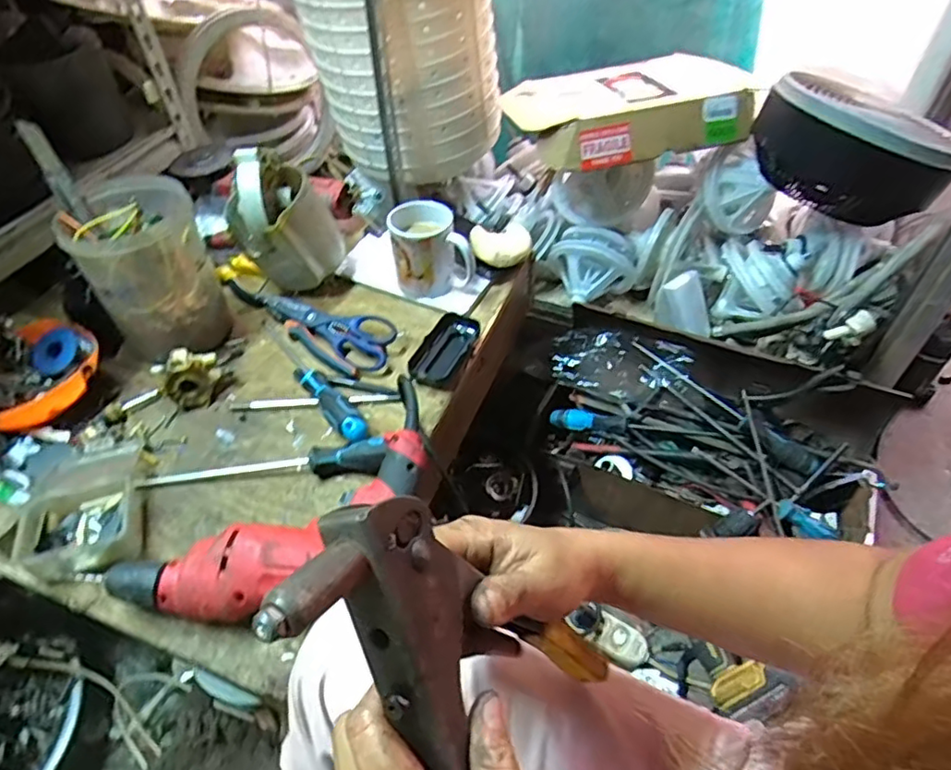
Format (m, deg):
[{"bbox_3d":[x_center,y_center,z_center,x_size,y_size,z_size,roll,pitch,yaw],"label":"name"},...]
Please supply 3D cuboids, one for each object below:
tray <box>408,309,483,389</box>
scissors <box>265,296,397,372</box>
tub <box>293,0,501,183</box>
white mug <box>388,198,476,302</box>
[{"bbox_3d":[-0.037,-0.042,0.729,0.060,0.025,0.112,13,49,13],"label":"tray"},{"bbox_3d":[-0.179,-0.076,0.762,0.187,0.030,0.066,26,53,23],"label":"scissors"},{"bbox_3d":[-0.112,-0.523,0.930,0.277,0.329,0.258,-5,47,-3],"label":"tub"},{"bbox_3d":[-0.057,-0.172,0.790,0.098,0.115,0.071,-5,47,-3],"label":"white mug"}]

